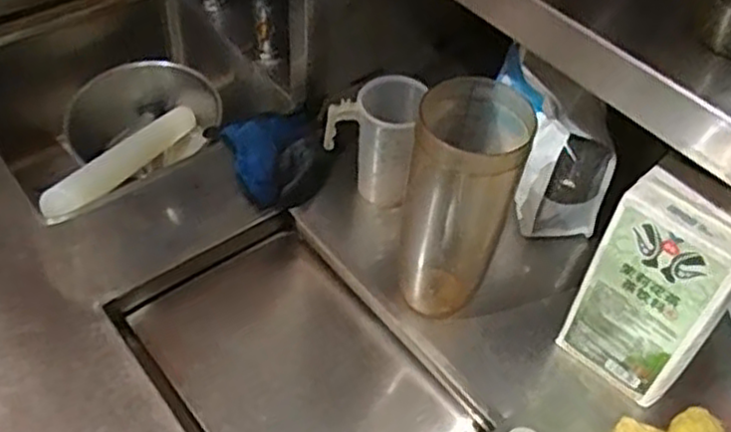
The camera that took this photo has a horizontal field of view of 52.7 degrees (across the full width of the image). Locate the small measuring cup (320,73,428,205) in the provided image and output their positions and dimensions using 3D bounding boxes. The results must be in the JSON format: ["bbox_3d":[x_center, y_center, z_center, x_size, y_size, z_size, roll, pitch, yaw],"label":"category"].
[{"bbox_3d":[0.009,-0.081,0.763,0.092,0.116,0.064,13,49,7],"label":"small measuring cup"}]

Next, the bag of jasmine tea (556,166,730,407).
[{"bbox_3d":[0.225,0.061,0.577,0.051,0.183,0.097,-34,59,-29],"label":"bag of jasmine tea"}]

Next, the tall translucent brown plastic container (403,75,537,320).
[{"bbox_3d":[0.077,-0.011,0.633,0.080,0.199,0.091,10,49,3],"label":"tall translucent brown plastic container"}]

